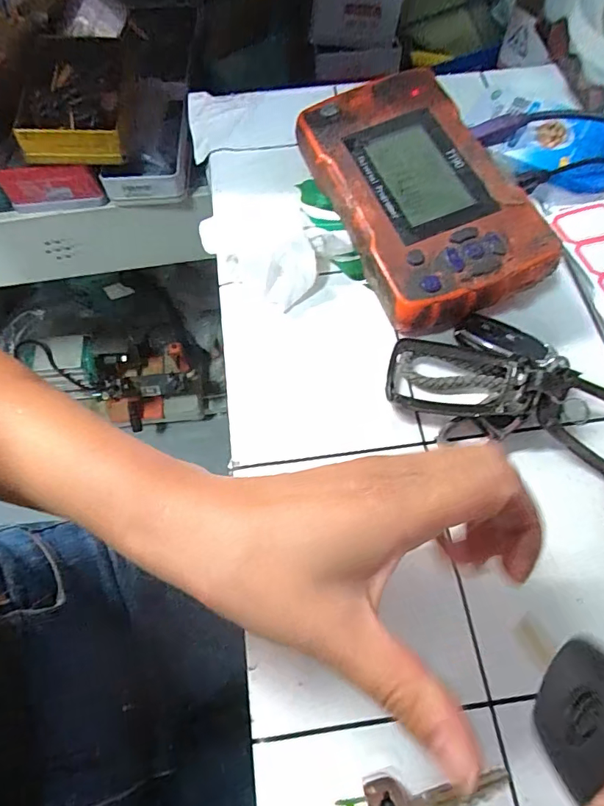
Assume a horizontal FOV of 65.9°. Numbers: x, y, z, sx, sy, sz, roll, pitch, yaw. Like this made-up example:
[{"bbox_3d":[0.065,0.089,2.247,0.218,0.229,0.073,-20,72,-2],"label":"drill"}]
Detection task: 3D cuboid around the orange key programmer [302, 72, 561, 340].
[{"bbox_3d":[0.068,-0.129,0.291,0.099,0.038,0.179,-19,67,-6],"label":"orange key programmer"}]

